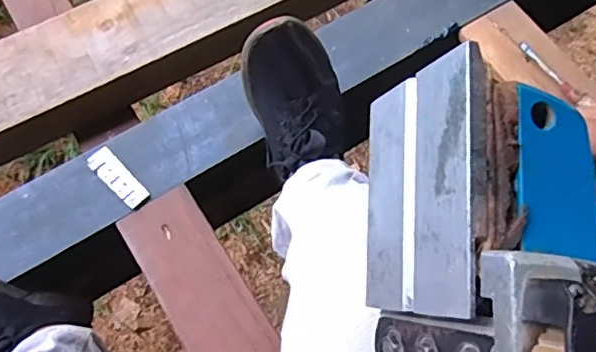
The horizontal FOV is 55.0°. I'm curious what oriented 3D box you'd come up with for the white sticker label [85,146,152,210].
[{"bbox_3d":[-0.211,0.001,0.670,0.030,0.005,0.092,-41,73,-16],"label":"white sticker label"}]

